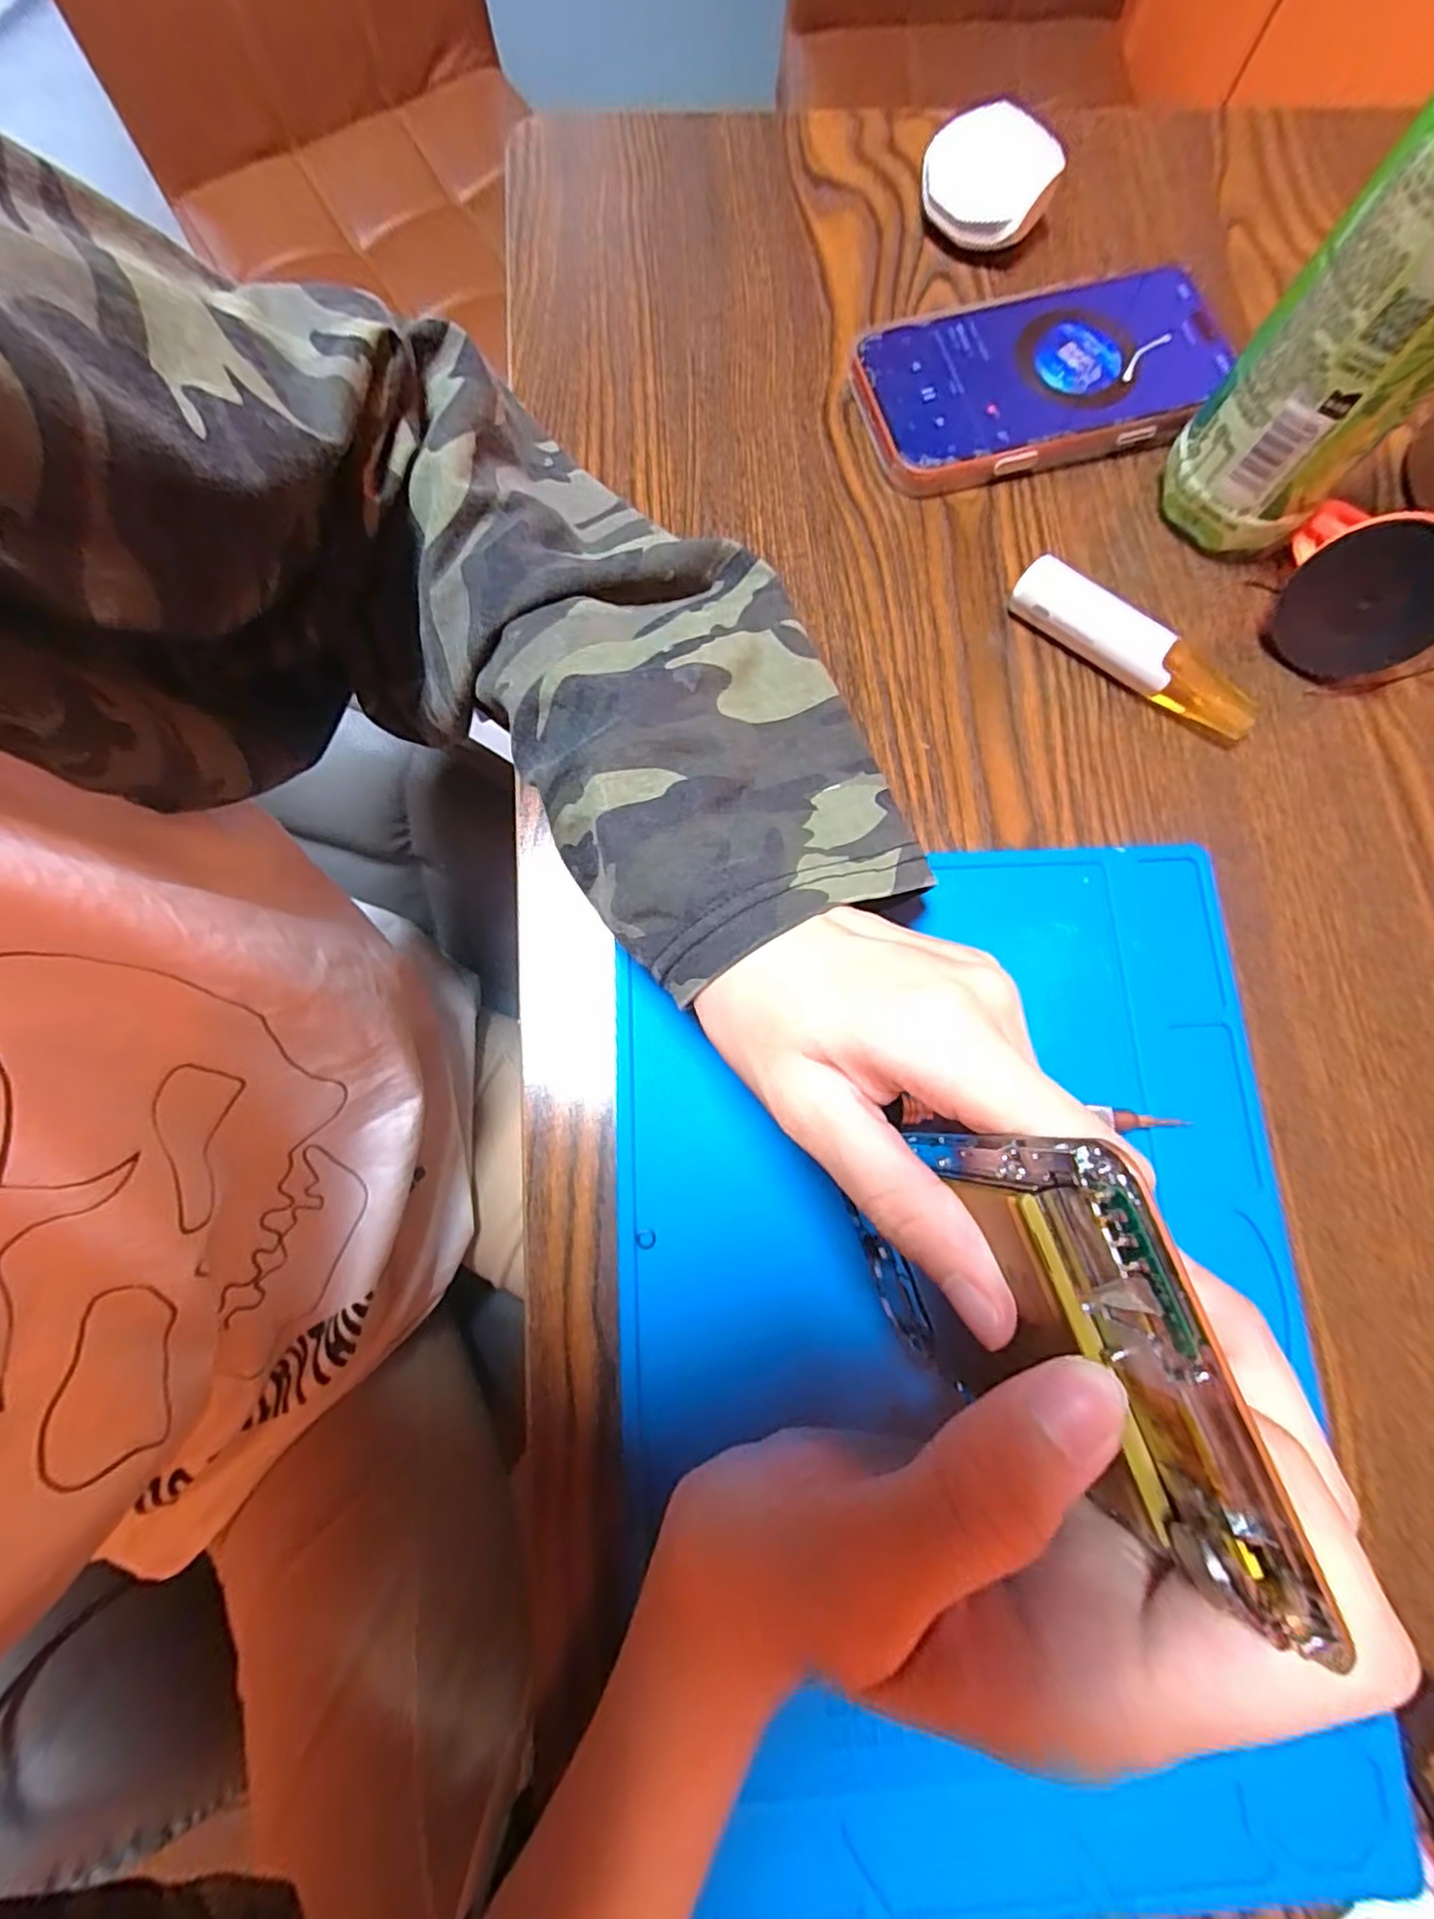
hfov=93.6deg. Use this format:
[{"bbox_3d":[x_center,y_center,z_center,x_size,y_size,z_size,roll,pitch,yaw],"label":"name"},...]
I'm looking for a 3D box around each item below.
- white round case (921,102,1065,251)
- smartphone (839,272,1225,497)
[{"bbox_3d":[0.123,-0.360,0.312,0.056,0.033,0.036,43,80,7],"label":"white round case"},{"bbox_3d":[0.146,-0.259,0.302,0.163,0.016,0.082,-13,79,-4],"label":"smartphone"}]

